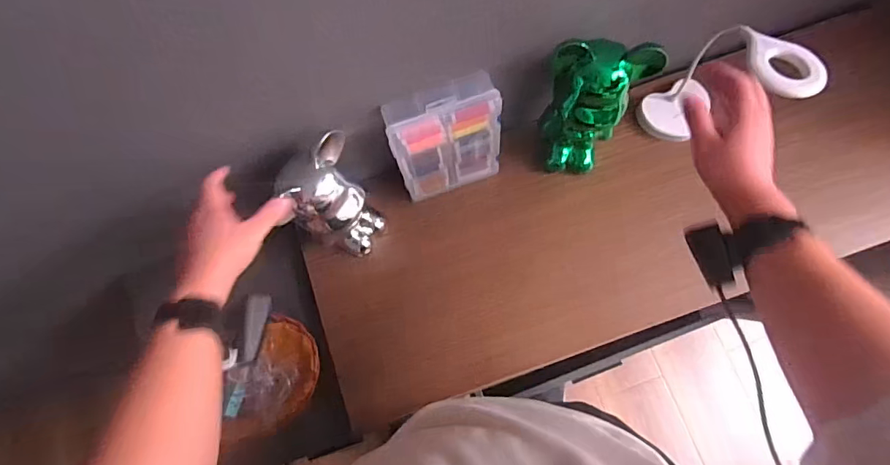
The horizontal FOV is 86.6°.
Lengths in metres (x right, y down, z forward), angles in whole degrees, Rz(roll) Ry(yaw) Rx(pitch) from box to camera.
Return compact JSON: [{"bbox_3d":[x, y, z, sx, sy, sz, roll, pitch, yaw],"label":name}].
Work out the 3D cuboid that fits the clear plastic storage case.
[{"bbox_3d":[0.004,-0.136,0.735,0.163,0.240,0.052,-19,68,-2],"label":"clear plastic storage case"}]

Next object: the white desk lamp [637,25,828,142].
[{"bbox_3d":[0.399,-0.213,0.697,0.095,0.286,0.119,-36,90,-10],"label":"white desk lamp"}]

